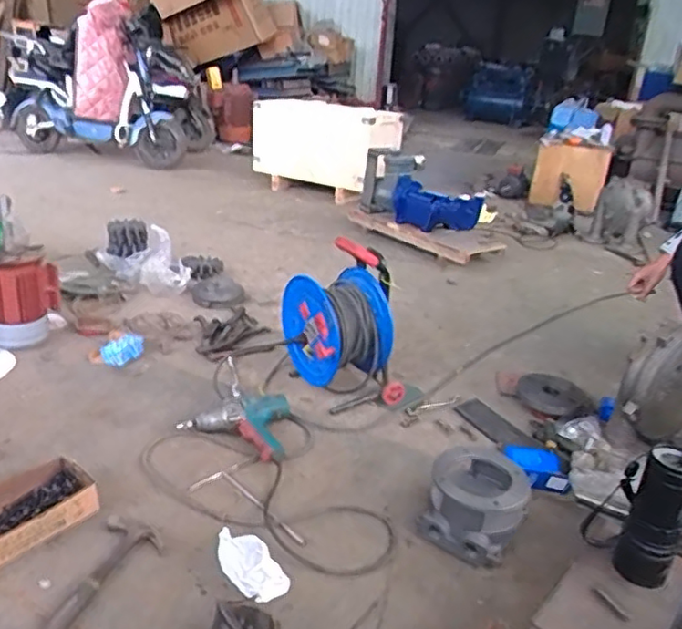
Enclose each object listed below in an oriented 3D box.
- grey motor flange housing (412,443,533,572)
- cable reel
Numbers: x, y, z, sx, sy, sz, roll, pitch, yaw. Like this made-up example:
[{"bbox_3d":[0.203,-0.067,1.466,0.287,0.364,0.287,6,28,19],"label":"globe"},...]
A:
[{"bbox_3d":[0.288,0.399,1.312,0.196,0.147,0.214,14,25,17],"label":"grey motor flange housing"},{"bbox_3d":[0.002,0.009,1.731,0.240,0.439,0.258,-12,30,-36],"label":"cable reel"}]

